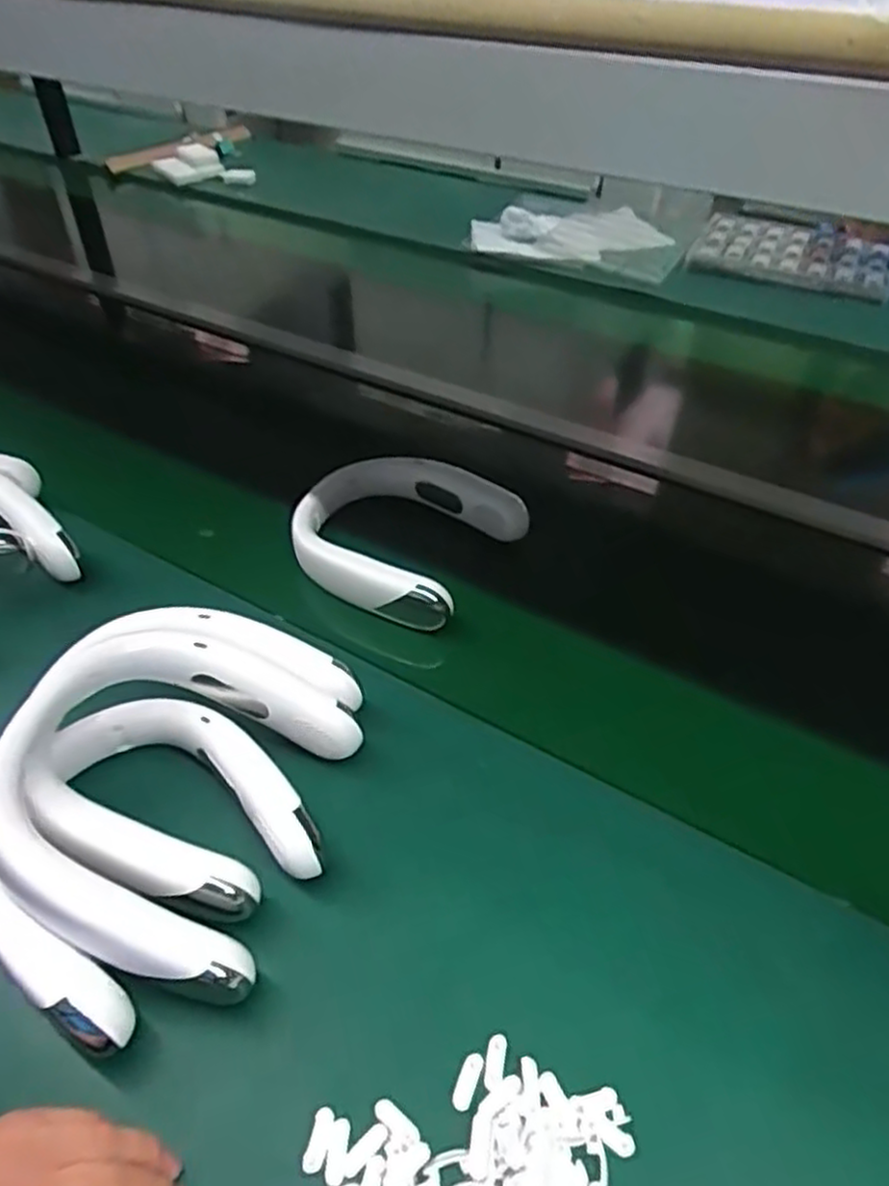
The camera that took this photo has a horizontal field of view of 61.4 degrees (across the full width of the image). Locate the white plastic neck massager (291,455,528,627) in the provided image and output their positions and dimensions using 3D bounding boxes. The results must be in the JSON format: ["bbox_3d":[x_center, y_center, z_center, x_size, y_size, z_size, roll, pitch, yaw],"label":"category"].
[{"bbox_3d":[-0.046,-0.063,0.732,0.202,0.049,0.182,22,49,21],"label":"white plastic neck massager"}]

